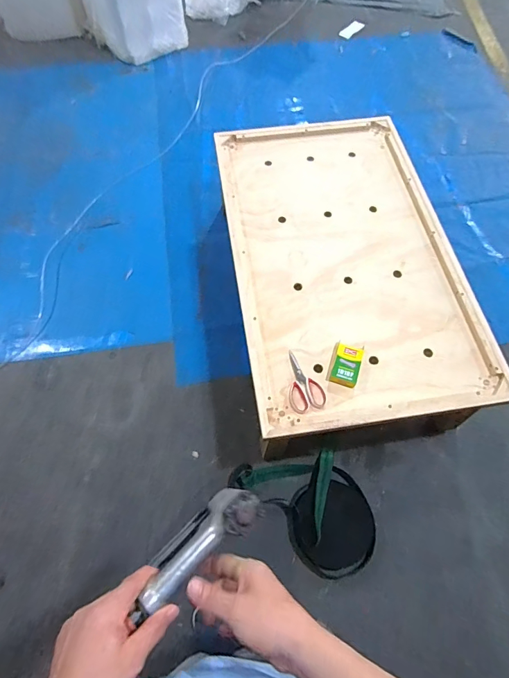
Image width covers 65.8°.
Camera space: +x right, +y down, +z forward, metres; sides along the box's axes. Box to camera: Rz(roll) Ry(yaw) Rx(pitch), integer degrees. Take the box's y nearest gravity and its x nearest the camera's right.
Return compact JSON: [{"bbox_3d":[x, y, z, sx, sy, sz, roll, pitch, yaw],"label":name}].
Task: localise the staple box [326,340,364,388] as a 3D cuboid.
[{"bbox_3d":[0.268,0.074,1.161,0.084,0.039,0.125,18,65,8],"label":"staple box"}]

